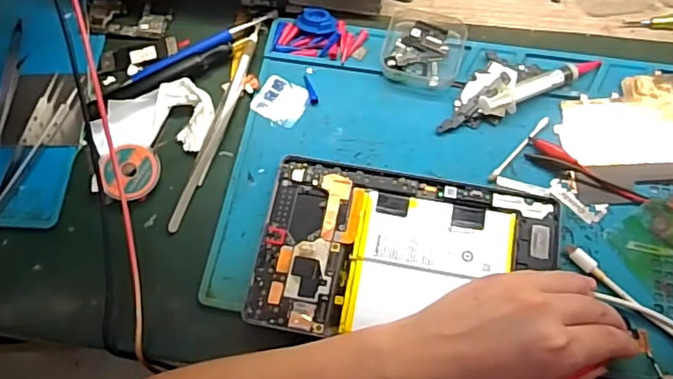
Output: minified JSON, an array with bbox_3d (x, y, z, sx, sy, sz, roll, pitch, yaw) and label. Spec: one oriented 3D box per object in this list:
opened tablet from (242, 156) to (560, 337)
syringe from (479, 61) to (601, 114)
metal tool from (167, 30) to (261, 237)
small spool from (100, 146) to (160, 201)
[{"bbox_3d":[0.048,0.043,0.395,0.203,0.004,0.122,6,68,5],"label":"opened tablet"},{"bbox_3d":[0.160,-0.081,0.436,0.107,0.019,0.017,-26,69,-8],"label":"syringe"},{"bbox_3d":[-0.092,-0.052,0.442,0.013,0.004,0.180,18,72,2],"label":"metal tool"},{"bbox_3d":[-0.156,-0.013,0.425,0.039,0.016,0.043,34,73,15],"label":"small spool"}]

